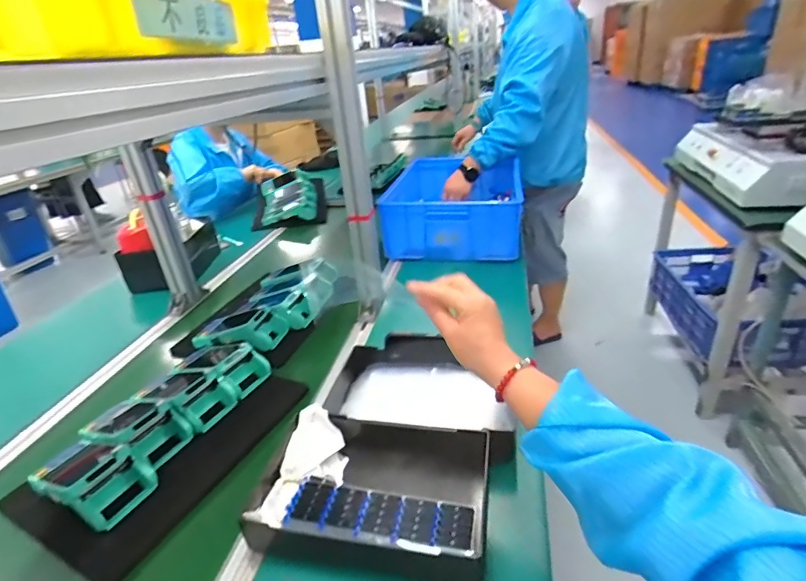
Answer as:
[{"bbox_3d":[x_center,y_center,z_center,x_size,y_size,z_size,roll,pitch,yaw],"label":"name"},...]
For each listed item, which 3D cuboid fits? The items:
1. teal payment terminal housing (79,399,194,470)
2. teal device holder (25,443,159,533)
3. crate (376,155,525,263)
[{"bbox_3d":[-0.385,0.199,0.643,0.156,0.062,0.083,8,30,27],"label":"teal payment terminal housing"},{"bbox_3d":[-0.400,0.228,0.569,0.168,0.053,0.084,10,31,30],"label":"teal device holder"},{"bbox_3d":[0.141,-0.245,1.284,0.368,0.160,0.472,0,27,12],"label":"crate"}]

